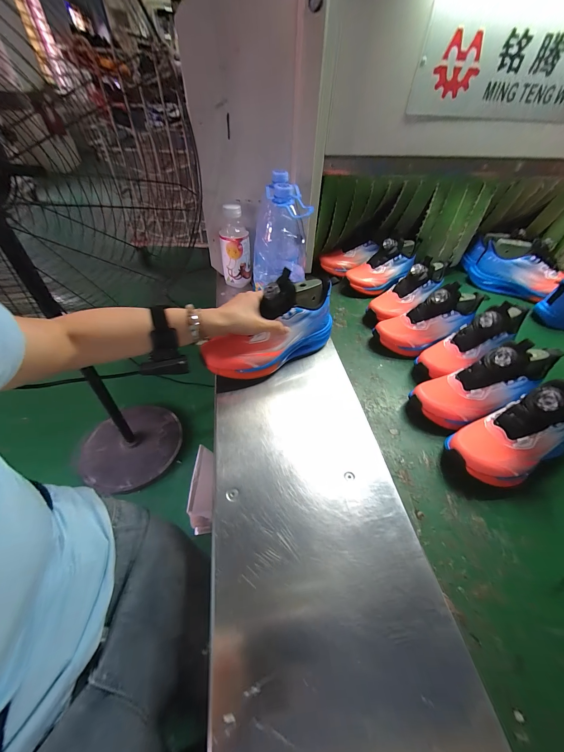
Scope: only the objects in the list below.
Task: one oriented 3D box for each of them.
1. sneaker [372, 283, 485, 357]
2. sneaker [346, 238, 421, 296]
[{"bbox_3d":[0.316,-0.124,0.580,0.233,0.088,0.088,-25,47,10],"label":"sneaker"},{"bbox_3d":[0.283,-0.305,0.753,0.202,0.109,0.093,-25,53,-24],"label":"sneaker"}]

